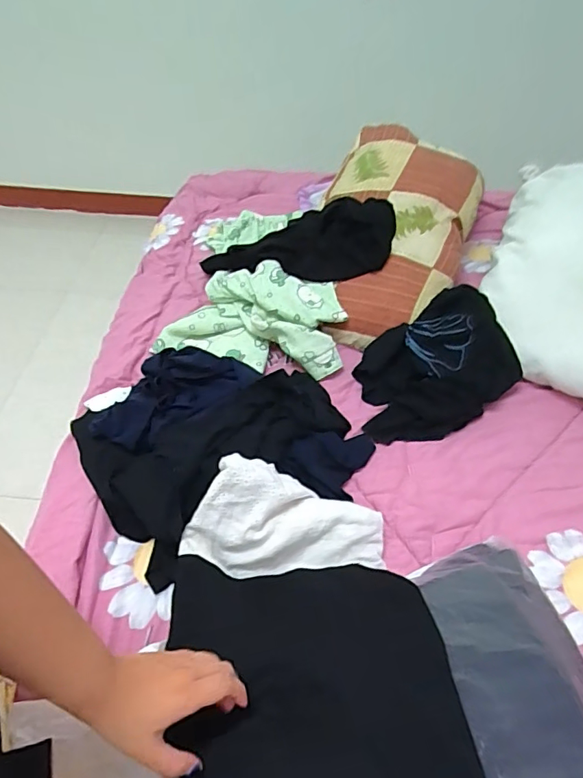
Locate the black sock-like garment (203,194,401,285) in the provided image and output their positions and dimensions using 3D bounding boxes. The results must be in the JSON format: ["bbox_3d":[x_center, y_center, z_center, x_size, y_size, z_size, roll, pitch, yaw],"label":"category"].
[{"bbox_3d":[0.015,-0.318,1.043,0.396,0.073,0.260,-1,48,23],"label":"black sock-like garment"}]

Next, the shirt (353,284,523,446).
[{"bbox_3d":[0.249,-0.039,0.874,0.318,0.096,0.206,-27,56,-20],"label":"shirt"}]

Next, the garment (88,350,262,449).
[{"bbox_3d":[-0.196,0.002,0.809,0.273,0.048,0.150,-25,54,-3],"label":"garment"}]

